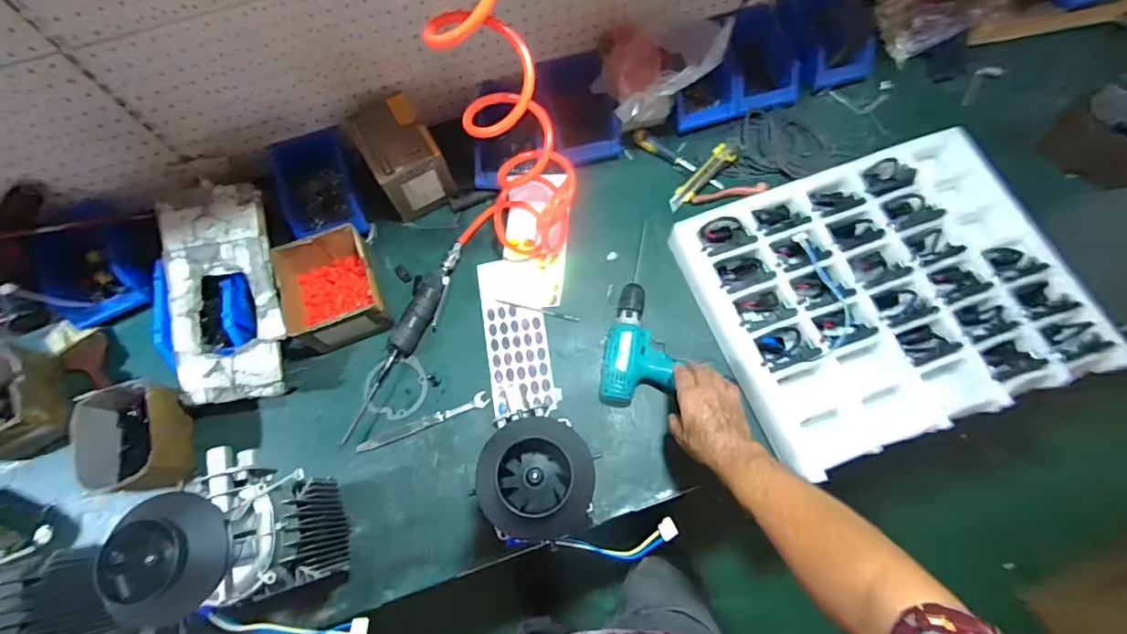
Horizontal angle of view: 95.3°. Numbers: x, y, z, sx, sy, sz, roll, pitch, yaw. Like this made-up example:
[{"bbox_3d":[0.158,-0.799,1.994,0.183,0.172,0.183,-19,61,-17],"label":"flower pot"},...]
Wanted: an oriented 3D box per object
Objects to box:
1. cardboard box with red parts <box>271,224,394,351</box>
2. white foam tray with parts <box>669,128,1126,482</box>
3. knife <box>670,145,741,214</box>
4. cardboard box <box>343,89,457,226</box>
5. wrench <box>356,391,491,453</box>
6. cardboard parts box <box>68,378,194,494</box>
[{"bbox_3d":[-0.360,-0.043,0.809,0.138,0.088,0.163,-21,71,-6],"label":"cardboard box with red parts"},{"bbox_3d":[0.502,-0.043,0.804,0.535,0.050,0.440,-20,71,-6],"label":"white foam tray with parts"},{"bbox_3d":[0.250,-0.251,0.918,0.162,0.027,0.037,-44,75,1],"label":"knife"},{"bbox_3d":[-0.274,-0.269,0.871,0.109,0.124,0.148,-30,73,-9],"label":"cardboard box"},{"bbox_3d":[-0.215,0.163,0.794,0.206,0.013,0.024,-21,71,-6],"label":"wrench"},{"bbox_3d":[-0.621,0.176,0.748,0.129,0.079,0.148,-3,70,0],"label":"cardboard parts box"}]

